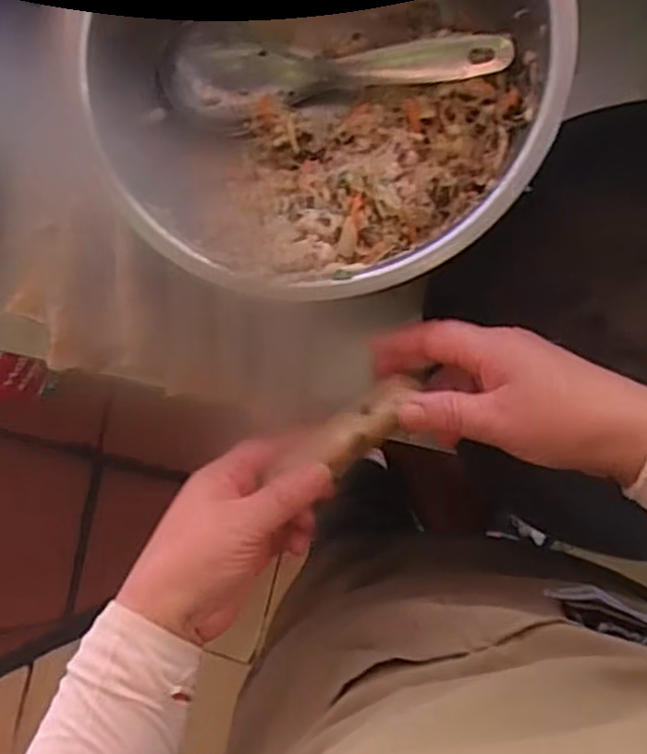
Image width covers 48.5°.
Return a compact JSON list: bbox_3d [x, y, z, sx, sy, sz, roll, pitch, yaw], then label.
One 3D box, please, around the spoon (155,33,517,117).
[{"bbox_3d":[0.004,-0.212,0.479,0.227,0.043,0.068,-3,90,7],"label":"spoon"}]

